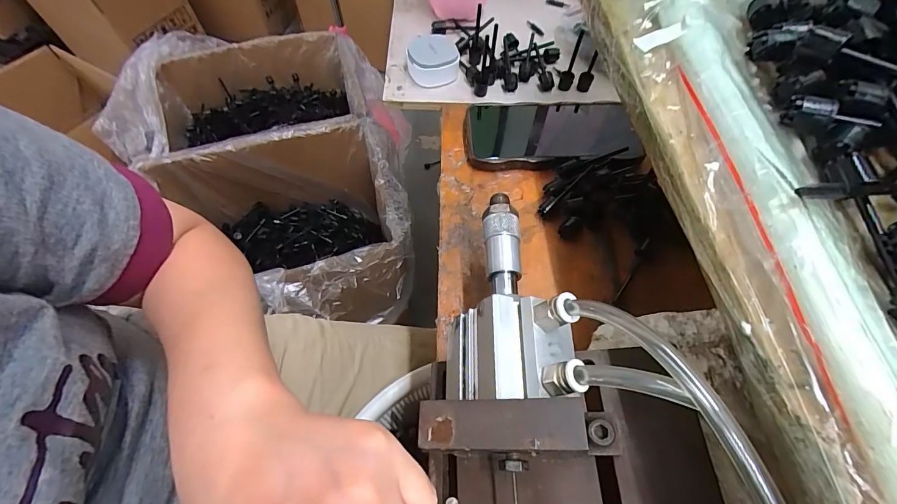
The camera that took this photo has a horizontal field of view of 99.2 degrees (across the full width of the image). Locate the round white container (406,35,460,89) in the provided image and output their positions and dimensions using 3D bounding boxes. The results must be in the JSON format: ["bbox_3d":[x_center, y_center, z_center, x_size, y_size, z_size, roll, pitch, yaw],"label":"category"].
[{"bbox_3d":[-0.018,-0.214,0.420,0.054,0.028,0.057,-4,61,-3],"label":"round white container"}]

